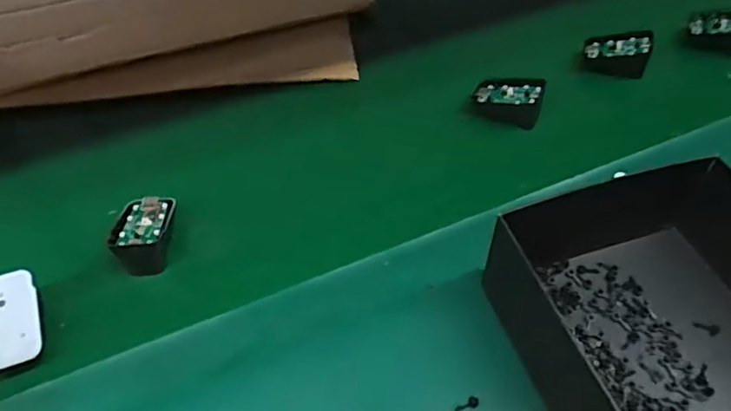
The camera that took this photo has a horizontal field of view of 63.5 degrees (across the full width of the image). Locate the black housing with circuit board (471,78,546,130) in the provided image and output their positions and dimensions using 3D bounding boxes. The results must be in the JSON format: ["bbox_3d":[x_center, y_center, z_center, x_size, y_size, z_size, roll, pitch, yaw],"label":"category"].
[{"bbox_3d":[0.146,-0.112,0.605,0.069,0.028,0.051,19,52,16],"label":"black housing with circuit board"}]

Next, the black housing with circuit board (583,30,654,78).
[{"bbox_3d":[0.282,-0.174,0.665,0.068,0.040,0.051,11,51,10],"label":"black housing with circuit board"}]

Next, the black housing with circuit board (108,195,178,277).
[{"bbox_3d":[-0.186,0.026,0.499,0.043,0.037,0.071,-2,49,-1],"label":"black housing with circuit board"}]

